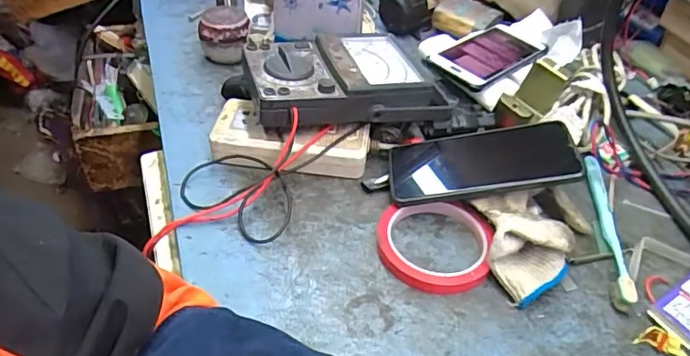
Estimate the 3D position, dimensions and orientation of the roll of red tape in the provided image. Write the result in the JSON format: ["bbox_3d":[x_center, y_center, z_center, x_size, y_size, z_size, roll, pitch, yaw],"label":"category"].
[{"bbox_3d":[0.073,0.054,0.434,0.093,0.019,0.085,1,43,-1],"label":"roll of red tape"}]

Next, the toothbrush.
[{"bbox_3d":[0.232,0.037,0.465,0.013,0.019,0.180,9,43,6],"label":"toothbrush"}]

